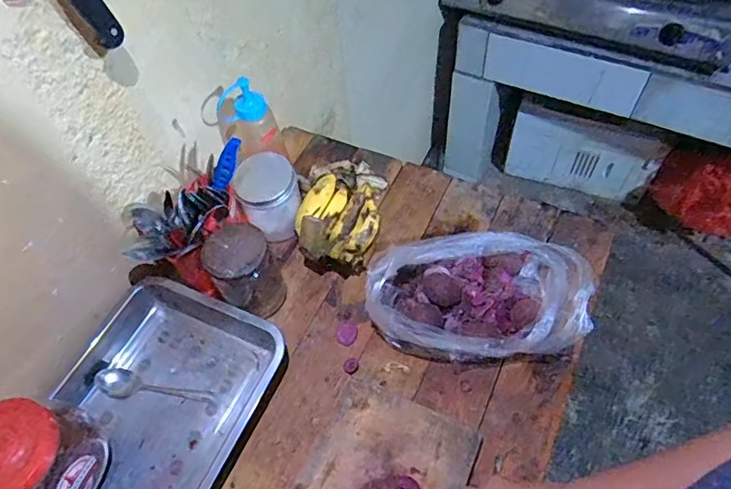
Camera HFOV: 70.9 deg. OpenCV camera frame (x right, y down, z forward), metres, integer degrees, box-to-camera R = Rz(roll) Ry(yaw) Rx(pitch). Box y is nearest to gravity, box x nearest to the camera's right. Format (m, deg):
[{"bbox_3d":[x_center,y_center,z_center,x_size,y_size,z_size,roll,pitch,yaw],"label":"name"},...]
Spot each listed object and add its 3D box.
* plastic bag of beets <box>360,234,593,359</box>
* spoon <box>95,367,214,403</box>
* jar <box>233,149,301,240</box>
[{"bbox_3d":[0.147,0.066,0.676,0.280,0.083,0.168,-7,56,0],"label":"plastic bag of beets"},{"bbox_3d":[-0.271,0.182,0.661,0.146,0.029,0.035,4,57,7],"label":"spoon"},{"bbox_3d":[-0.140,-0.067,0.767,0.083,0.109,0.093,-12,57,-4],"label":"jar"}]

